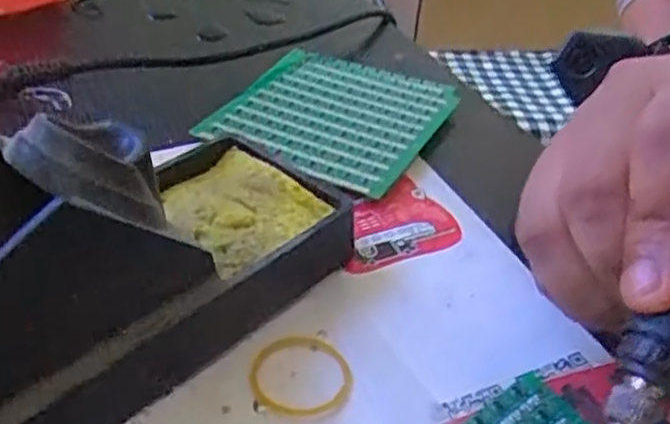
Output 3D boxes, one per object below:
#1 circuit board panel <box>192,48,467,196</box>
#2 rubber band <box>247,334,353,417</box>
[{"bbox_3d":[0.000,-0.049,0.344,0.096,0.004,0.106,21,40,20],"label":"circuit board panel"},{"bbox_3d":[-0.011,0.051,0.226,0.032,0.004,0.032,3,38,-3],"label":"rubber band"}]

